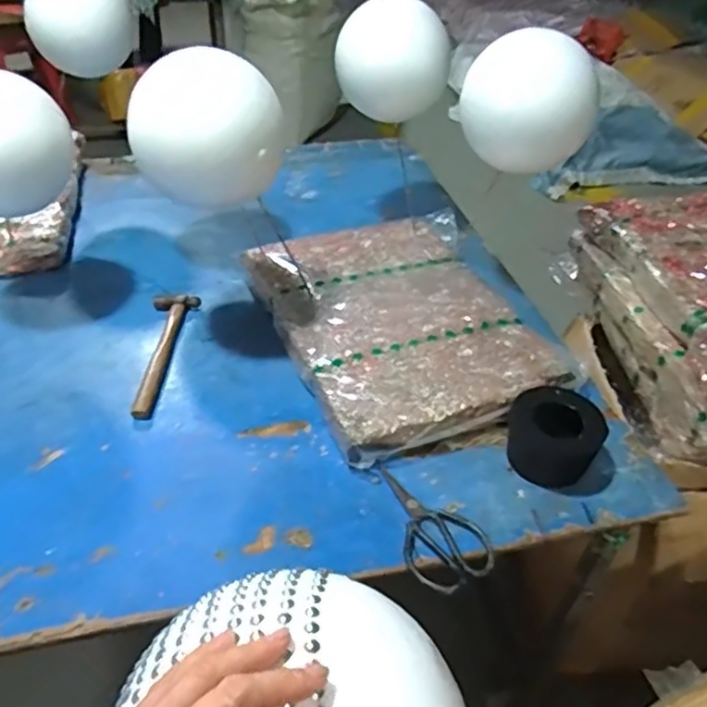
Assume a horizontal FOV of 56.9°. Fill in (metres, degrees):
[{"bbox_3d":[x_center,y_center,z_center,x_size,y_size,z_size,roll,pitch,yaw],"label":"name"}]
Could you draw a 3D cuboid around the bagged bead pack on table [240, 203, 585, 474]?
[{"bbox_3d":[0.082,-0.059,1.049,0.401,0.062,0.520,-12,40,-18],"label":"bagged bead pack on table"}]

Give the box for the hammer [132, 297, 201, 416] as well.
[{"bbox_3d":[-0.286,-0.005,0.989,0.070,0.022,0.272,-2,40,-4],"label":"hammer"}]

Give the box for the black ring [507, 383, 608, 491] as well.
[{"bbox_3d":[0.255,0.107,0.833,0.109,0.080,0.112,1,40,-1],"label":"black ring"}]

